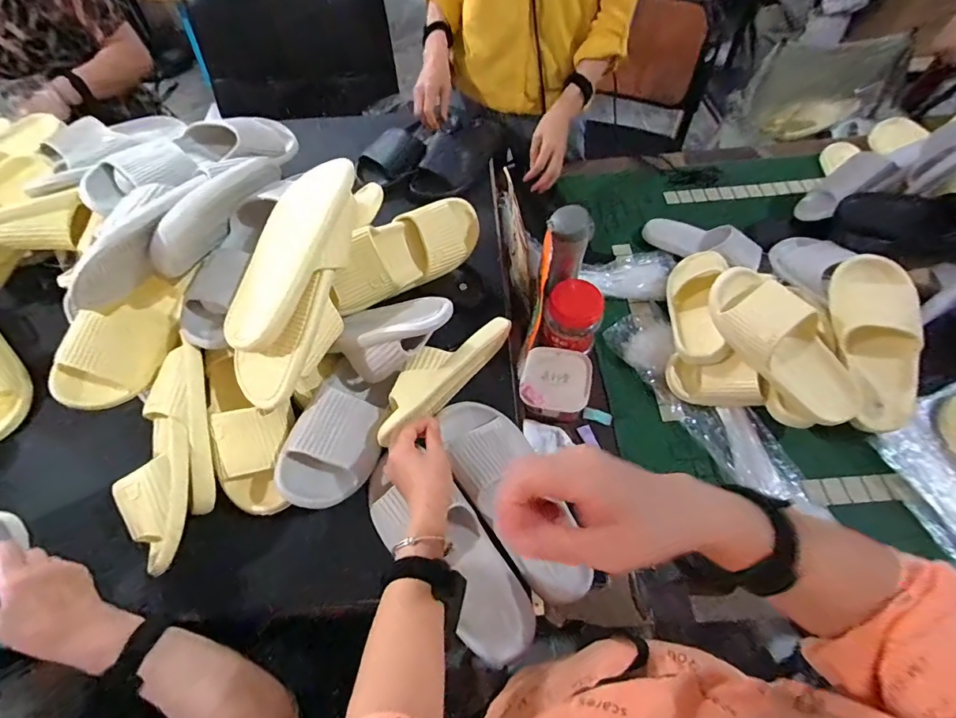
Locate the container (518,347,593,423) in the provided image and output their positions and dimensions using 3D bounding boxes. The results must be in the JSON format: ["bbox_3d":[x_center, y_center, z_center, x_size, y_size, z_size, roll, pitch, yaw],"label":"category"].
[{"bbox_3d":[0.128,0.045,0.768,0.111,0.064,0.111,13,62,8],"label":"container"}]

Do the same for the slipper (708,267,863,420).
[{"bbox_3d":[0.476,-0.024,0.699,0.119,0.085,0.279,-38,77,3],"label":"slipper"}]

